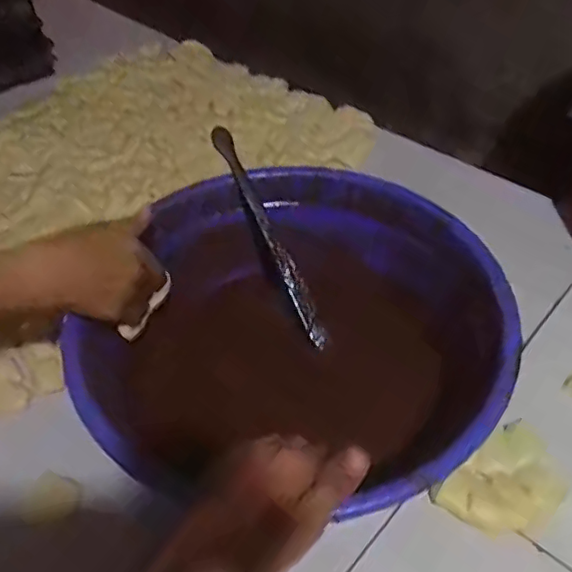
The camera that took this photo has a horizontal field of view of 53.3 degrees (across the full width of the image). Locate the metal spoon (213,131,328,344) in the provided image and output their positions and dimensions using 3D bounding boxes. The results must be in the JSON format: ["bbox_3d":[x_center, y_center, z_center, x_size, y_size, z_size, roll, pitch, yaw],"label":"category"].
[{"bbox_3d":[-0.020,-0.056,0.692,0.025,0.035,0.284,-25,88,-21],"label":"metal spoon"}]

